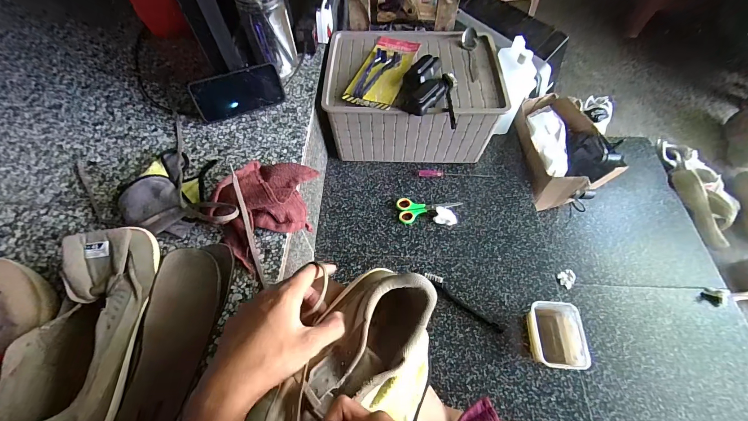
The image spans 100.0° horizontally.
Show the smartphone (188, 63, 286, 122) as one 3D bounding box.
[{"bbox_3d":[-0.266,-0.234,0.622,0.165,0.072,0.004,-23,36,-13],"label":"smartphone"}]

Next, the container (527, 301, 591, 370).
[{"bbox_3d":[0.320,0.224,0.562,0.080,0.060,0.108,0,60,1],"label":"container"}]

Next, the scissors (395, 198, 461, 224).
[{"bbox_3d":[0.127,-0.014,0.728,0.149,0.010,0.061,-15,61,-7],"label":"scissors"}]

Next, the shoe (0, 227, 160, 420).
[{"bbox_3d":[-0.348,0.147,0.384,0.092,0.108,0.256,-6,60,-3],"label":"shoe"}]

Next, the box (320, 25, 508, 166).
[{"bbox_3d":[0.089,-0.285,0.777,0.383,0.207,0.302,-2,60,0],"label":"box"}]

